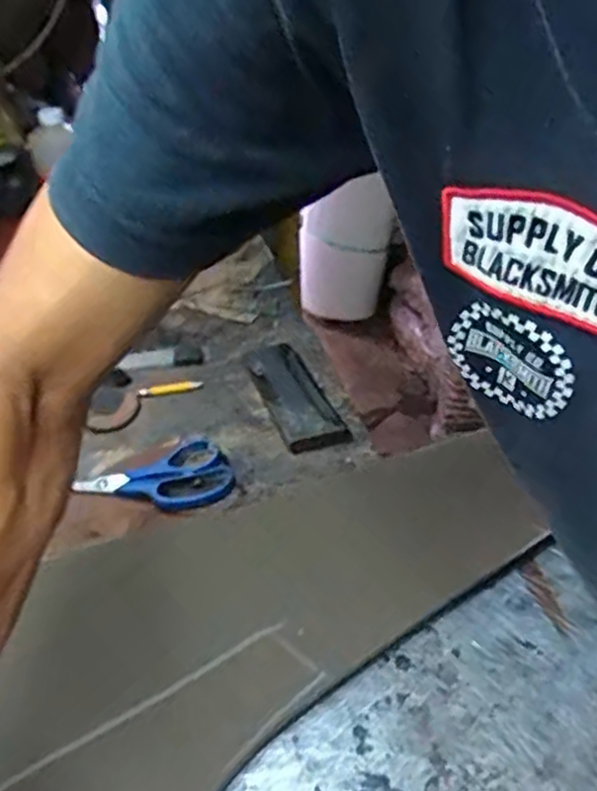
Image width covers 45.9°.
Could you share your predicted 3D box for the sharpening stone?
[{"bbox_3d":[-0.006,-0.006,0.653,0.057,0.013,0.160,-13,41,-15],"label":"sharpening stone"}]

